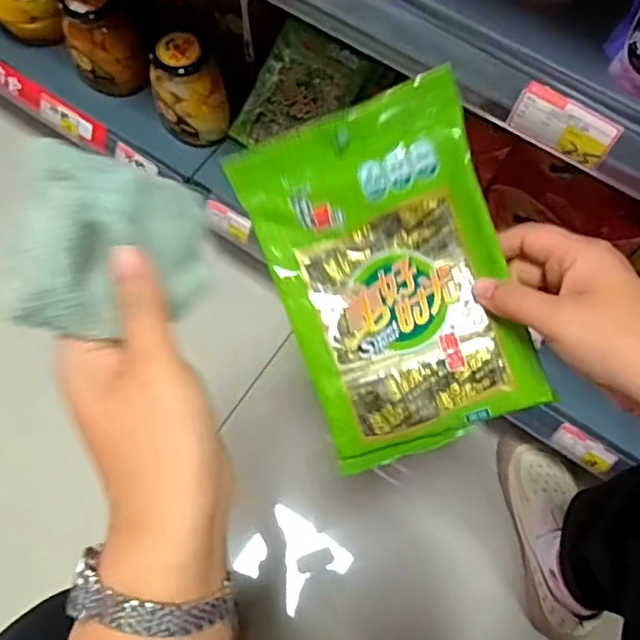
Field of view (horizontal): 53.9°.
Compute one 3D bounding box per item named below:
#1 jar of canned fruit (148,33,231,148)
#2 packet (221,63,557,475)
[{"bbox_3d":[-0.164,-0.291,0.809,0.090,0.112,0.076,30,71,9],"label":"jar of canned fruit"},{"bbox_3d":[0.043,-0.023,0.381,0.135,0.013,0.205,-19,93,10],"label":"packet"}]

